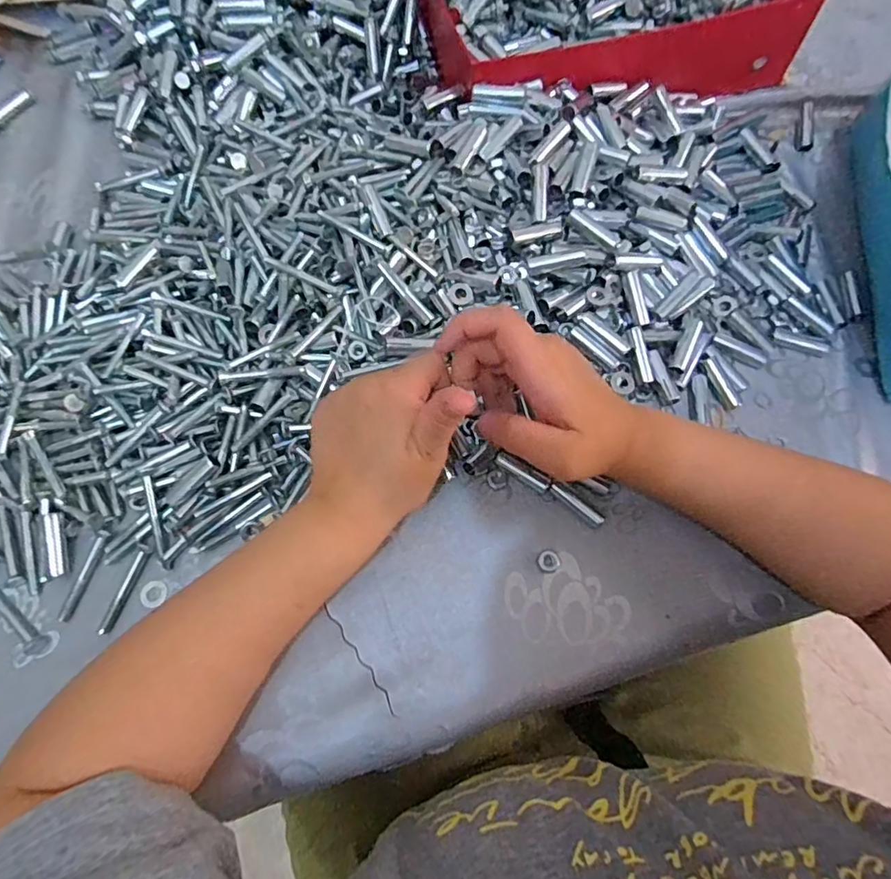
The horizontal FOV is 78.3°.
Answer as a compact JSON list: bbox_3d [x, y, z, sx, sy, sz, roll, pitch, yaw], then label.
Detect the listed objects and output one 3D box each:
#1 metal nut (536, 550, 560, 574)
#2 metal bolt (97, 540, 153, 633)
[{"bbox_3d":[0.065,0.077,0.345,0.014,0.004,0.014,0,69,0],"label":"metal nut"},{"bbox_3d":[-0.198,0.091,0.337,0.008,0.004,0.055,18,72,6],"label":"metal bolt"}]

